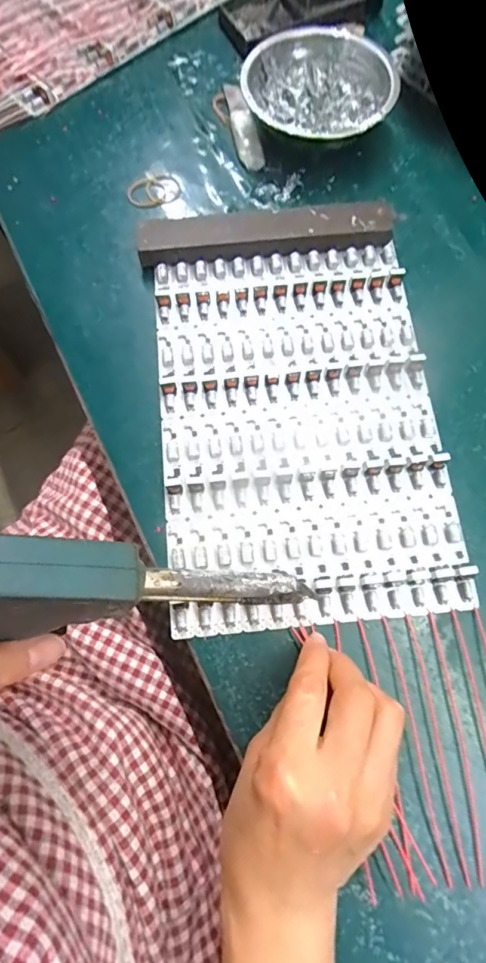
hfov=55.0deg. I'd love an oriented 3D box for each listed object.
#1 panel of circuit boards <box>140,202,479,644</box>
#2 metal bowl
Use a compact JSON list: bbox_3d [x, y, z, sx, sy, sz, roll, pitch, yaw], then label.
[{"bbox_3d":[0.037,-0.061,0.328,0.191,0.015,0.309,-7,73,-2],"label":"panel of circuit boards"},{"bbox_3d":[0.064,-0.328,0.402,0.124,0.041,0.124,0,73,0],"label":"metal bowl"}]

